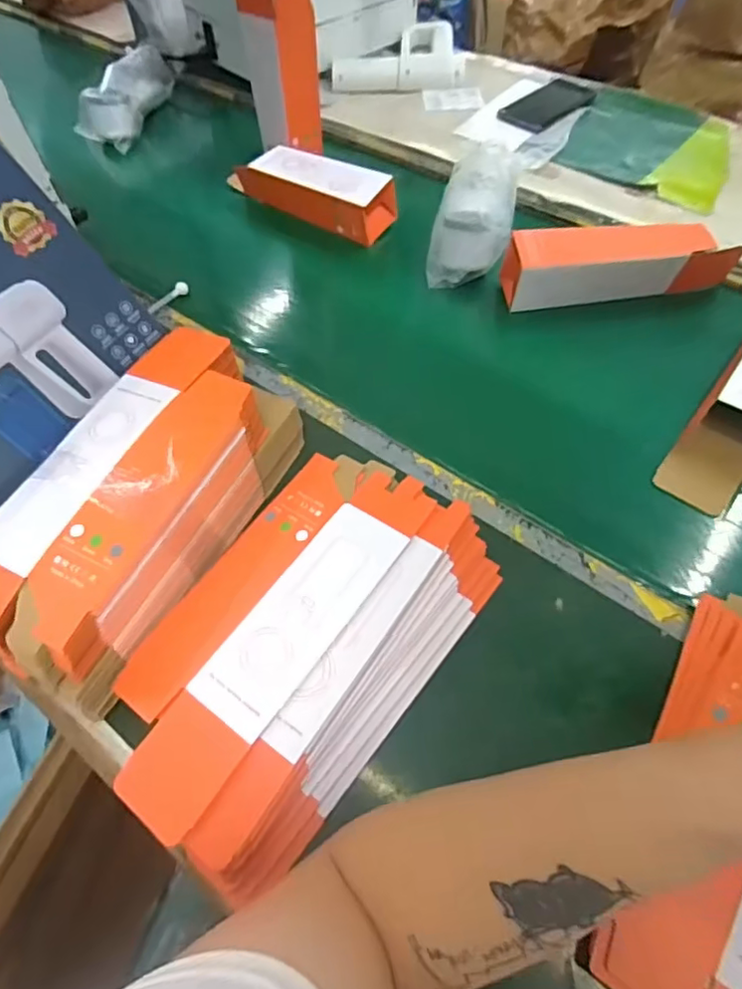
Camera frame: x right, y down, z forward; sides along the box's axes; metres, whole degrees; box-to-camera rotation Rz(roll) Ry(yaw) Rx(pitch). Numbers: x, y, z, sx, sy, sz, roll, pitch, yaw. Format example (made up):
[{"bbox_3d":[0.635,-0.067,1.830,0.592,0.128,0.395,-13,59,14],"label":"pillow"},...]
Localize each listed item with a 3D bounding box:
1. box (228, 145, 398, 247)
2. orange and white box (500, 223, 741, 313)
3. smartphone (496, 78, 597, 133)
[{"bbox_3d":[-0.075,-0.386,0.746,0.218,0.060,0.060,29,62,19],"label":"box"},{"bbox_3d":[0.270,-0.245,0.632,0.246,0.055,0.058,-2,57,-1],"label":"orange and white box"},{"bbox_3d":[0.263,-0.576,0.879,0.158,0.010,0.079,-37,64,-21],"label":"smartphone"}]

